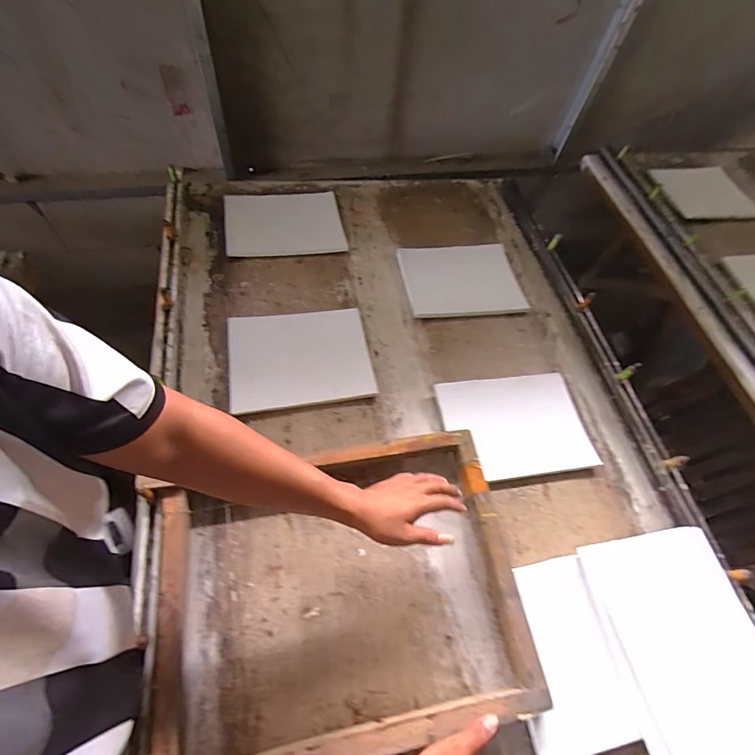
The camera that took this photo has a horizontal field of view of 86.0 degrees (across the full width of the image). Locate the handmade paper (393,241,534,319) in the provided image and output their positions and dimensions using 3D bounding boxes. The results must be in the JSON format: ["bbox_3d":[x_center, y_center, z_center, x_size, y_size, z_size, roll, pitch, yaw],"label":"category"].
[{"bbox_3d":[0.200,-0.234,0.966,0.274,0.010,0.206,-6,66,-8],"label":"handmade paper"}]

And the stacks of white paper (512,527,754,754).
[{"bbox_3d":[0.389,0.402,0.608,0.371,0.037,0.288,-7,58,-7],"label":"stacks of white paper"}]

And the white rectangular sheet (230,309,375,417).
[{"bbox_3d":[-0.155,-0.043,0.806,0.270,0.014,0.210,-8,67,-9],"label":"white rectangular sheet"}]

